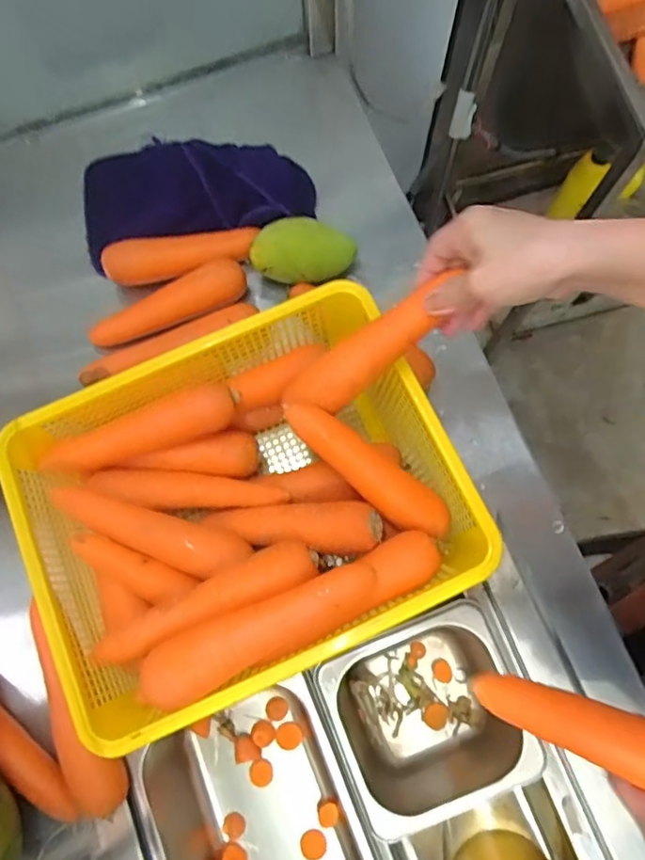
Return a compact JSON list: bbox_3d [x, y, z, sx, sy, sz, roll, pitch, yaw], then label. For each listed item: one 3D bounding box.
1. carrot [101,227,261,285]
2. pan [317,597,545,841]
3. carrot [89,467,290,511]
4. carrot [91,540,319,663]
[{"bbox_3d":[-0.150,-0.188,0.614,0.159,0.034,0.035,-14,76,-3],"label":"carrot"},{"bbox_3d":[0.098,0.277,0.567,0.172,0.094,0.170,-29,77,-7],"label":"pan"},{"bbox_3d":[-0.115,0.051,0.503,0.161,0.031,0.034,3,75,1],"label":"carrot"},{"bbox_3d":[-0.090,0.132,0.445,0.173,0.038,0.037,-23,76,-6],"label":"carrot"}]

